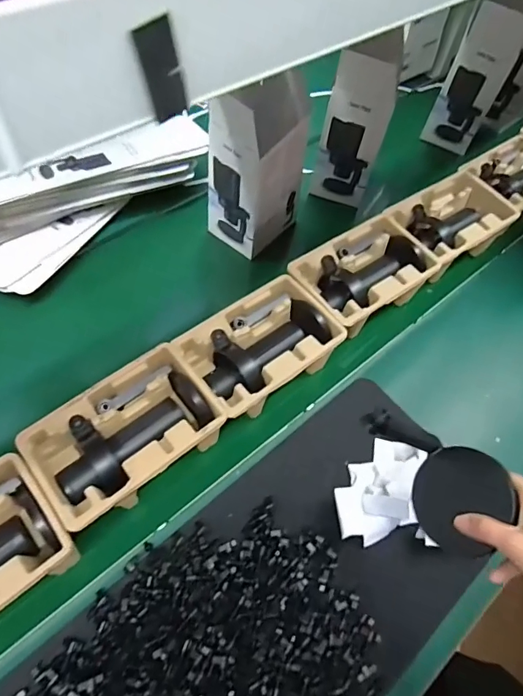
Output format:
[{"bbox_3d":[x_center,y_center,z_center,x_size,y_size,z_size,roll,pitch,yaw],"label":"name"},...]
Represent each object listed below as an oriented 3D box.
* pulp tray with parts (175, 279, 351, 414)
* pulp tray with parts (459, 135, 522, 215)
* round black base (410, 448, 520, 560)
[{"bbox_3d":[0.000,0.009,0.683,0.224,0.094,0.149,-35,68,-22],"label":"pulp tray with parts"},{"bbox_3d":[0.521,-0.346,0.936,0.236,0.091,0.161,-32,67,-20],"label":"pulp tray with parts"},{"bbox_3d":[0.194,0.148,0.436,0.011,0.100,0.088,11,20,-46],"label":"round black base"}]

